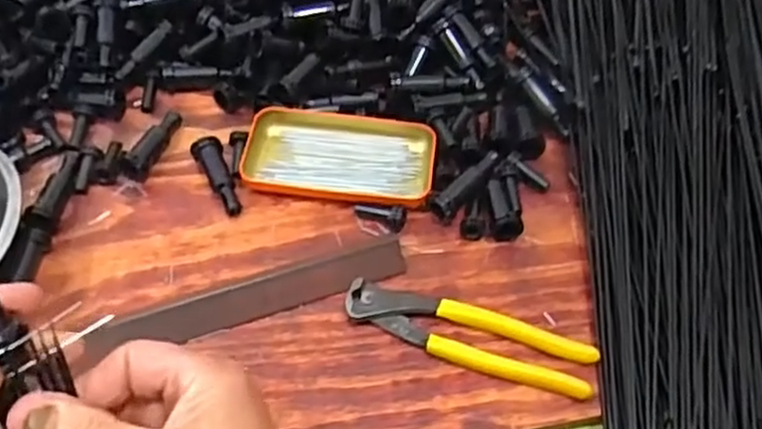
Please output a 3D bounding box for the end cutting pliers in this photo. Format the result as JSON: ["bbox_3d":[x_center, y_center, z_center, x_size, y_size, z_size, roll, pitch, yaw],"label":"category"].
[{"bbox_3d":[0.057,0.079,0.468,0.163,0.014,0.038,18,55,11],"label":"end cutting pliers"}]

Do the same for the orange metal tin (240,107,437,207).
[{"bbox_3d":[-0.030,-0.047,0.554,0.142,0.020,0.077,8,54,4],"label":"orange metal tin"}]

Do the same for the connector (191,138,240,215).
[{"bbox_3d":[-0.123,-0.029,0.539,0.021,0.017,0.069,-19,56,-15],"label":"connector"}]

